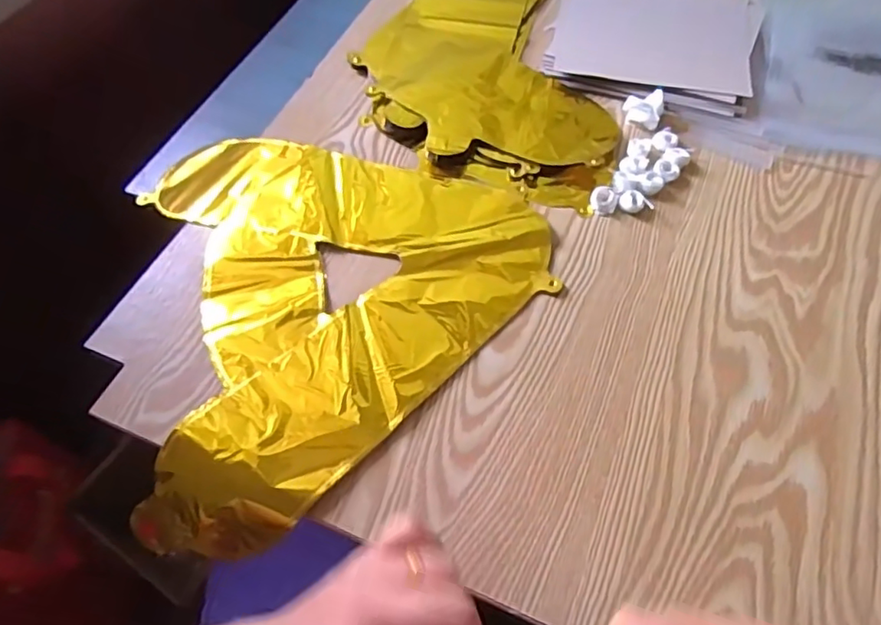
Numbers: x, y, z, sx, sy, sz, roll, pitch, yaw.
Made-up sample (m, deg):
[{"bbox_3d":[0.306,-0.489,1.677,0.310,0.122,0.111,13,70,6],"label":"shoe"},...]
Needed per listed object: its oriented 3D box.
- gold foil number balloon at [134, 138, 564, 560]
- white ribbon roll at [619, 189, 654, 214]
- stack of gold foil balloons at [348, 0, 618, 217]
[{"bbox_3d":[-0.129,-0.033,0.490,0.376,0.039,0.348,-38,65,-20],"label":"gold foil number balloon"},{"bbox_3d":[0.168,-0.096,0.505,0.027,0.010,0.019,2,58,3],"label":"white ribbon roll"},{"bbox_3d":[0.056,-0.303,0.629,0.241,0.015,0.452,6,59,5],"label":"stack of gold foil balloons"}]

